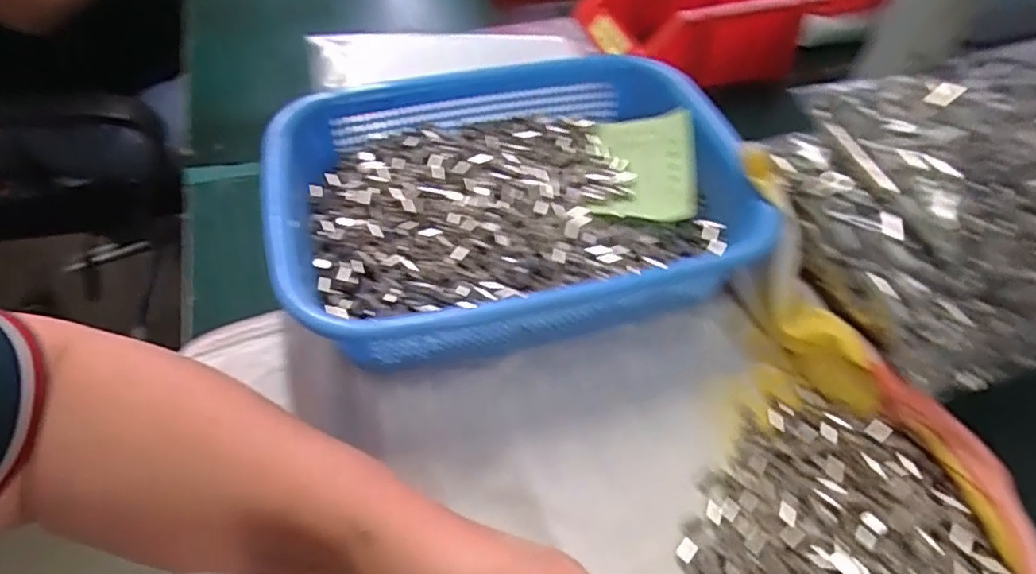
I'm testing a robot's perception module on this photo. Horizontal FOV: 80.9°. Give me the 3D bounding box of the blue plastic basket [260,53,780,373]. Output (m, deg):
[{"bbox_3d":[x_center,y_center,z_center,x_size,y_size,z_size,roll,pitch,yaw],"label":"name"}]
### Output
[{"bbox_3d":[-0.001,-0.053,0.392,0.284,0.073,0.206,-13,53,-11],"label":"blue plastic basket"}]

